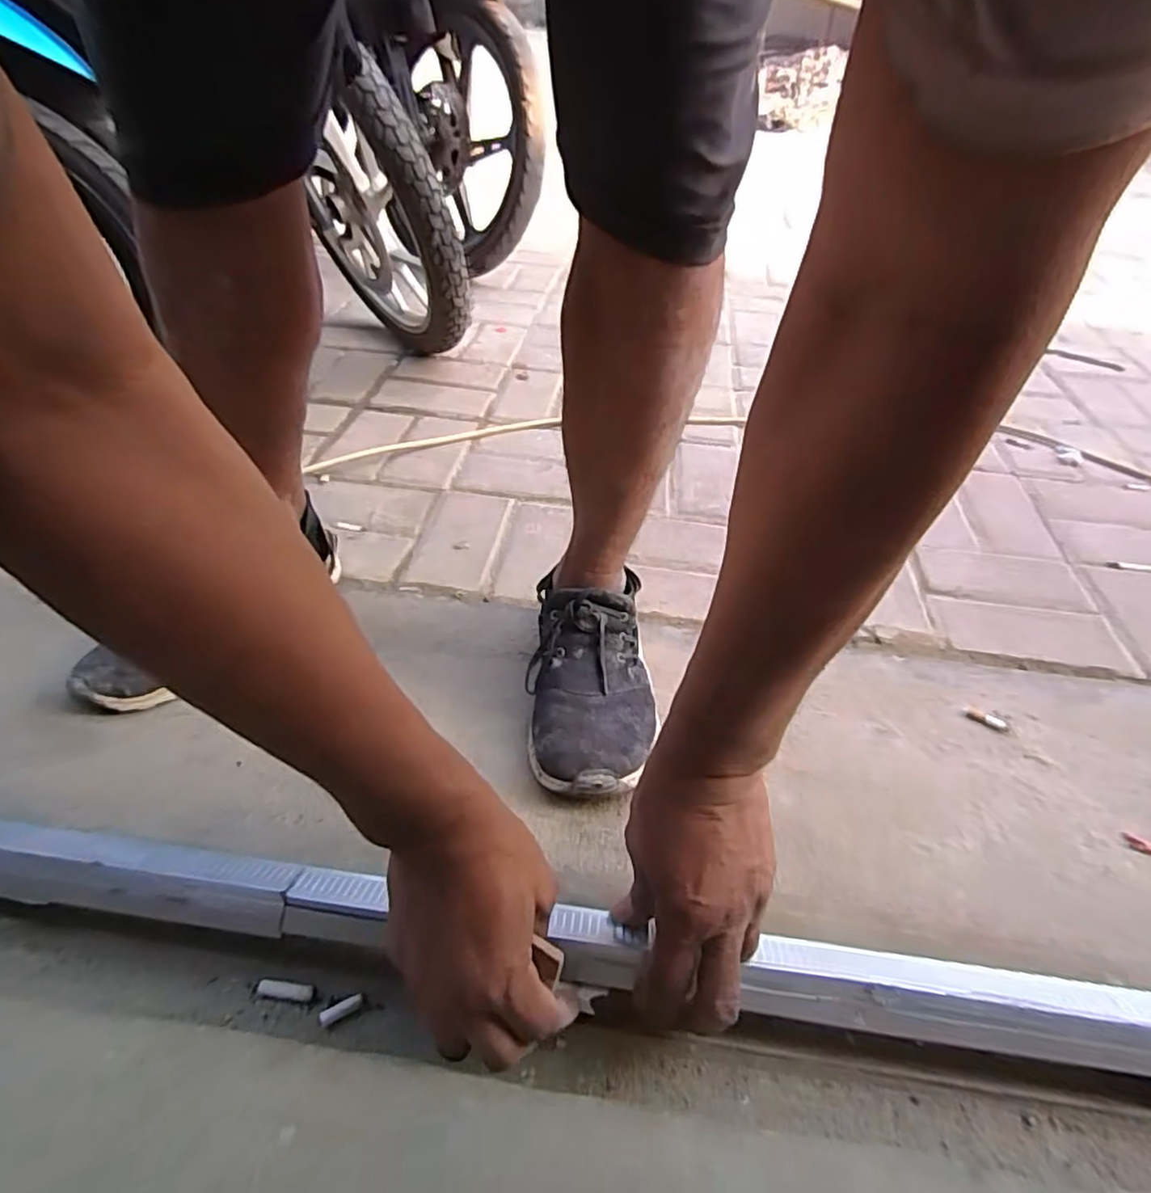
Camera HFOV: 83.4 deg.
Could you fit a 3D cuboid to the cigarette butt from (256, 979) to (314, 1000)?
[{"bbox_3d":[-0.181,0.244,0.401,0.035,0.004,0.009,6,42,2],"label":"cigarette butt"}]

